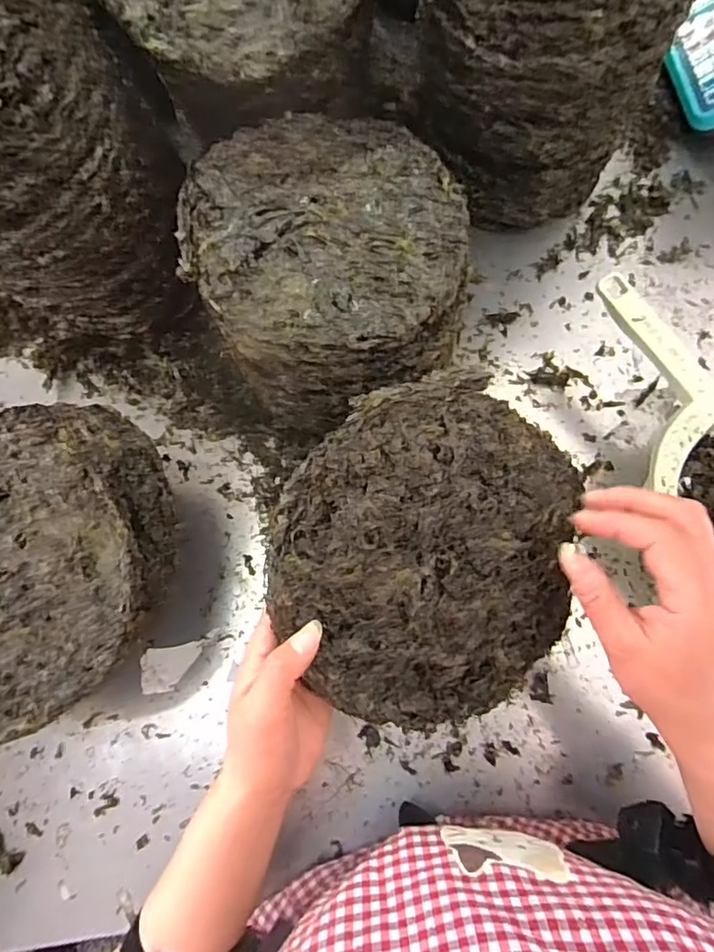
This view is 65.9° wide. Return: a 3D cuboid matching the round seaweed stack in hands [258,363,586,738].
[{"bbox_3d":[0.042,0.046,0.334,0.180,0.020,0.202,-2,94,-11],"label":"round seaweed stack in hands"}]

